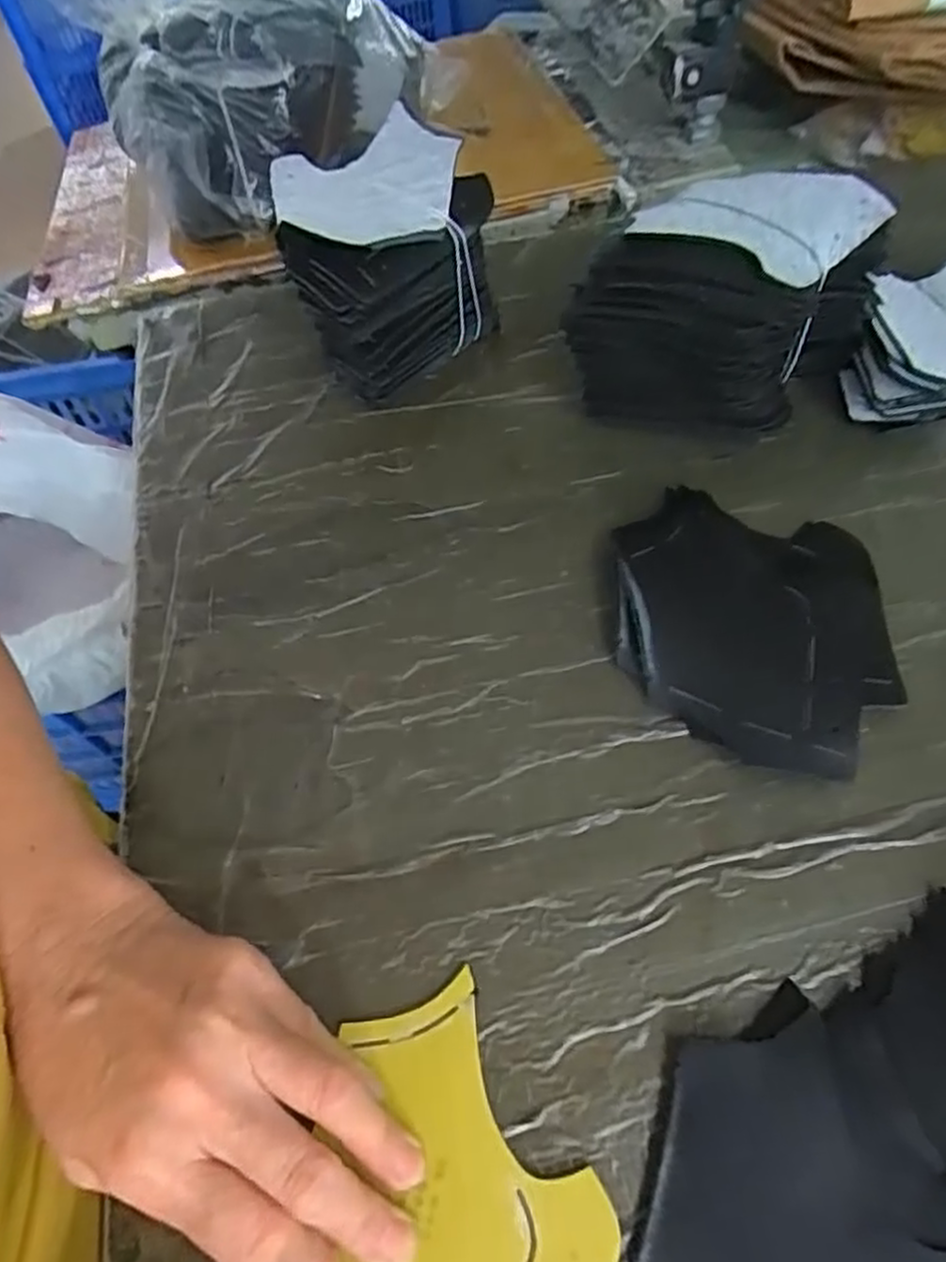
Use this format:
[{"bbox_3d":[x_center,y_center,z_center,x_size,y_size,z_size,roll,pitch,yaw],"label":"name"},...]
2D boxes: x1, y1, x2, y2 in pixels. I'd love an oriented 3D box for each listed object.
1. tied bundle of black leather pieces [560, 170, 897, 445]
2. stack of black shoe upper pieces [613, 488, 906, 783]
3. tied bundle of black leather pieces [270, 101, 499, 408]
[{"bbox_3d":[0.140,-0.177,0.405,0.143,0.100,0.113,-40,63,-20],"label":"tied bundle of black leather pieces"},{"bbox_3d":[0.133,-0.006,0.346,0.126,0.021,0.150,4,57,6],"label":"stack of black shoe upper pieces"},{"bbox_3d":[-0.052,-0.214,0.438,0.122,0.109,0.116,-26,59,-13],"label":"tied bundle of black leather pieces"}]

